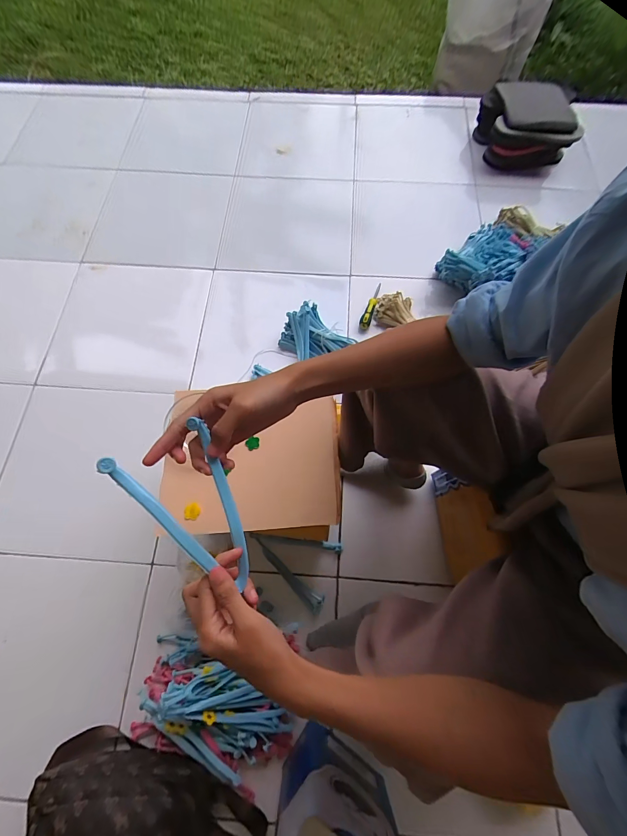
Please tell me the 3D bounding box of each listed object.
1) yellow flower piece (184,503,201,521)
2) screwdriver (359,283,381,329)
[{"bbox_3d":[-0.189,0.145,0.530,0.026,0.008,0.026,0,71,1],"label":"yellow flower piece"},{"bbox_3d":[0.157,-0.311,0.926,0.029,0.025,0.155,18,72,7],"label":"screwdriver"}]

